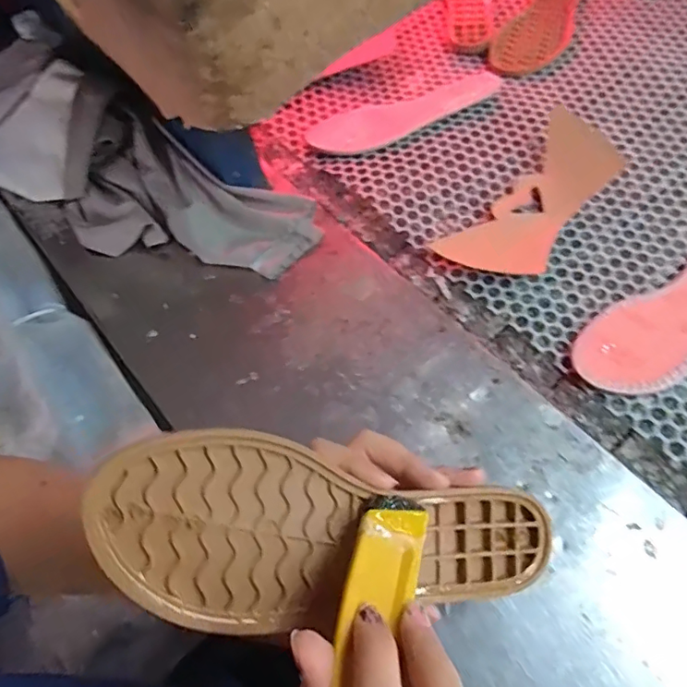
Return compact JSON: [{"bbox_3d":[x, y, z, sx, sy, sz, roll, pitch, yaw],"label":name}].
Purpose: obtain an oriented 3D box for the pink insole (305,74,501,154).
[{"bbox_3d":[0.075,-0.267,0.612,0.233,0.004,0.091,-16,51,-1],"label":"pink insole"}]

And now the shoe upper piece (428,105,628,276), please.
[{"bbox_3d":[0.204,-0.159,0.529,0.094,0.028,0.242,37,70,21],"label":"shoe upper piece"}]

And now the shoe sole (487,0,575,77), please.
[{"bbox_3d":[0.264,-0.422,0.670,0.079,0.011,0.240,29,67,19],"label":"shoe sole"}]

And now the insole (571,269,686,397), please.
[{"bbox_3d":[0.305,-0.029,0.460,0.233,0.010,0.077,-31,61,-11],"label":"insole"}]

